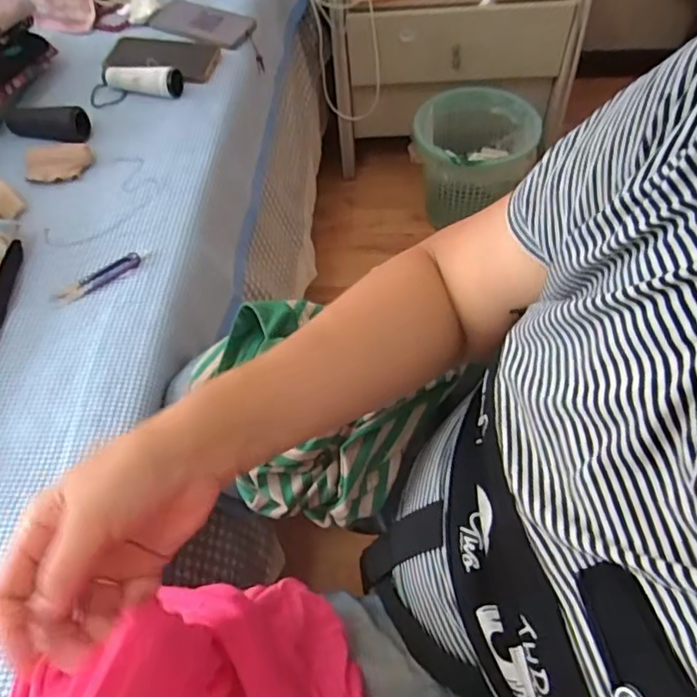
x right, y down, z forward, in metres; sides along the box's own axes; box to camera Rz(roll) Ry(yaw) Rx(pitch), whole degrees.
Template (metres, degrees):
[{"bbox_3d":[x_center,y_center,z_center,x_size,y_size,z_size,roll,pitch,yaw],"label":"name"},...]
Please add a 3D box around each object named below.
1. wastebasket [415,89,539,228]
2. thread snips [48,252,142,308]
[{"bbox_3d":[0.268,-0.386,1.266,0.248,0.275,0.219,2,57,5],"label":"wastebasket"},{"bbox_3d":[-0.273,-0.076,0.615,0.100,0.005,0.025,-36,61,-18],"label":"thread snips"}]

